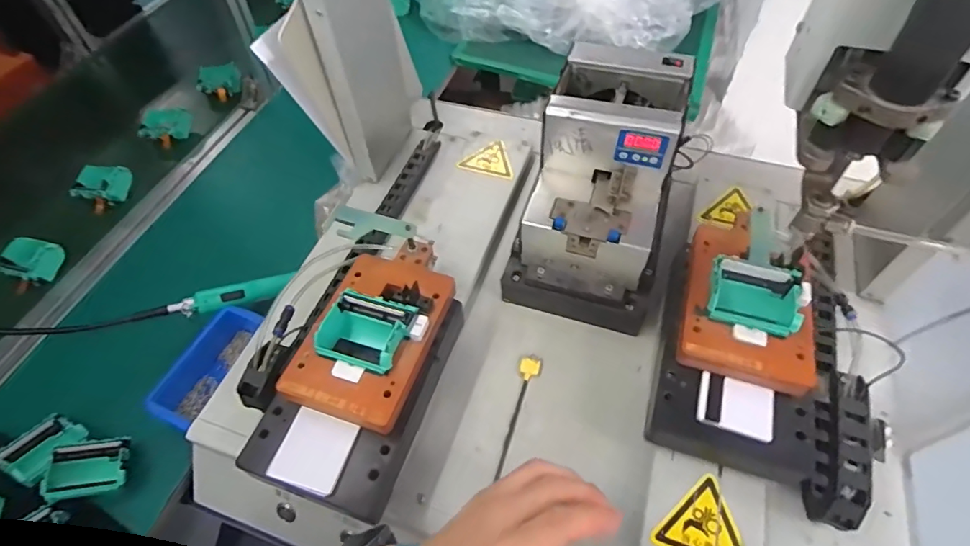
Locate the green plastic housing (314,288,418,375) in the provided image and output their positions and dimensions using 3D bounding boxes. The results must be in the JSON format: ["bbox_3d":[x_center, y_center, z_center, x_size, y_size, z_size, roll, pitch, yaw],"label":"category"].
[{"bbox_3d":[-0.104,0.052,0.434,0.079,0.036,0.059,16,56,13],"label":"green plastic housing"}]

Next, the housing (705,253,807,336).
[{"bbox_3d":[0.228,0.020,0.431,0.070,0.022,0.057,15,56,13],"label":"housing"}]

